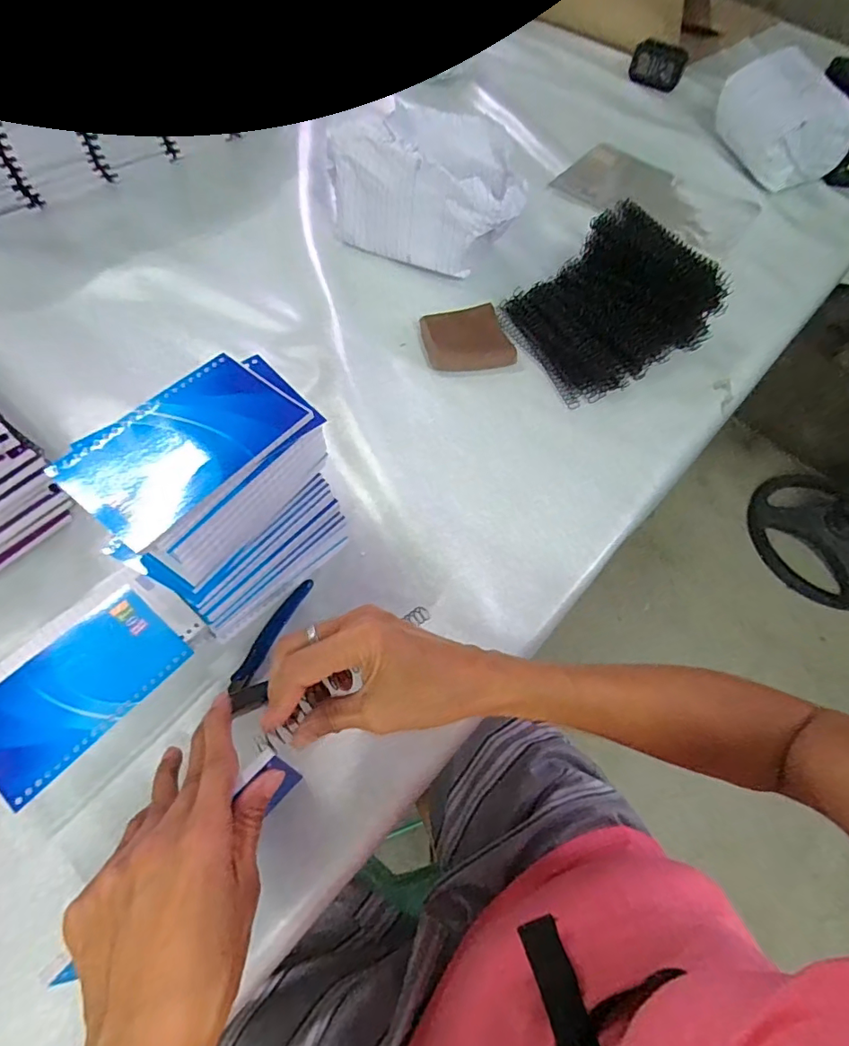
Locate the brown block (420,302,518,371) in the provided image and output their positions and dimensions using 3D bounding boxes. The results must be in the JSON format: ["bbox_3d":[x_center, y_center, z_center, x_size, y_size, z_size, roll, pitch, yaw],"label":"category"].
[{"bbox_3d":[0.051,-0.198,0.562,0.098,0.020,0.083,-13,61,-11],"label":"brown block"}]

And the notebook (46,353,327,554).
[{"bbox_3d":[-0.138,-0.051,0.317,0.083,0.011,0.140,38,64,11],"label":"notebook"}]

